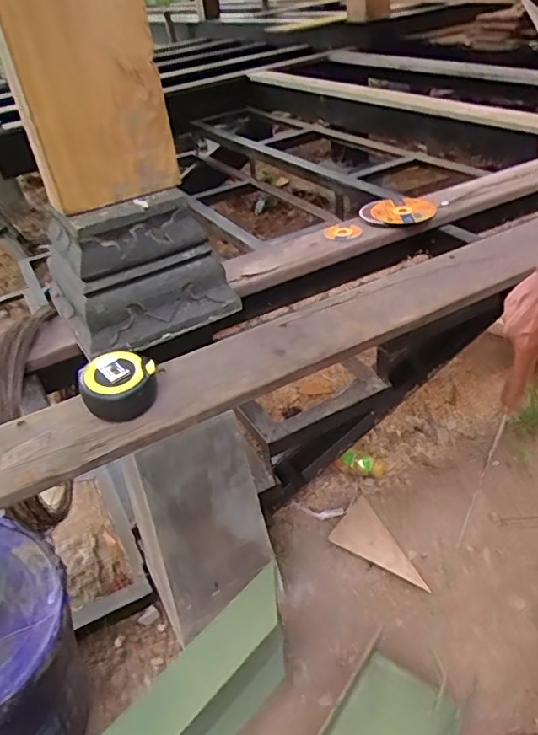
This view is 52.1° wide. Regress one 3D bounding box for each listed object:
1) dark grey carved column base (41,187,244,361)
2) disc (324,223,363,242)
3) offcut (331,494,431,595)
[{"bbox_3d":[-0.175,-0.136,0.689,0.185,0.151,0.161,-26,39,-24],"label":"dark grey carved column base"},{"bbox_3d":[0.118,-0.219,0.883,0.058,0.009,0.051,-20,37,-16],"label":"disc"},{"bbox_3d":[0.210,0.375,1.161,0.120,0.014,0.244,-12,36,-17],"label":"offcut"}]

